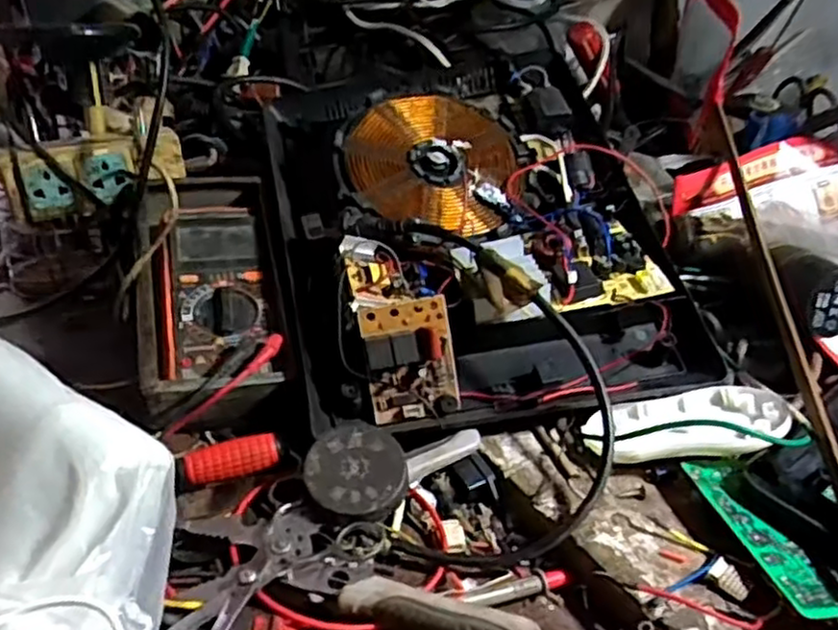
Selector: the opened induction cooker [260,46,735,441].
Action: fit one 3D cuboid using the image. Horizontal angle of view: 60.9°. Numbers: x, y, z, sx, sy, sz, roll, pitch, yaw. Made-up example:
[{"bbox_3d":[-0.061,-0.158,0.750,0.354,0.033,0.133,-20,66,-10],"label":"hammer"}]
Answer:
[{"bbox_3d":[0.034,-0.083,0.555,0.276,0.094,0.351,-9,55,-11],"label":"opened induction cooker"}]

